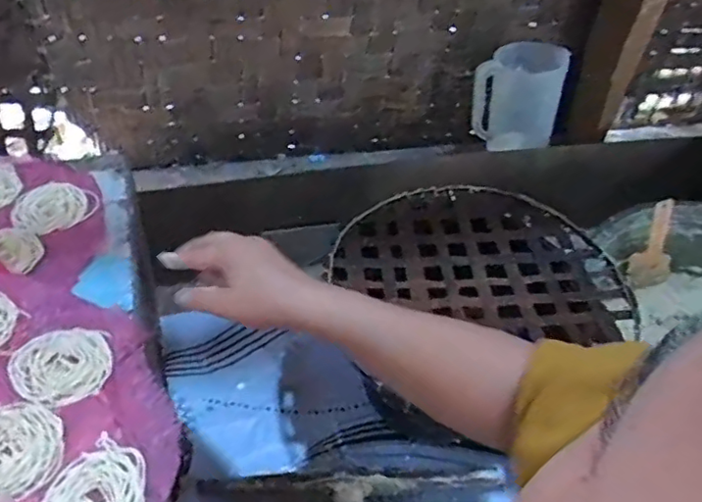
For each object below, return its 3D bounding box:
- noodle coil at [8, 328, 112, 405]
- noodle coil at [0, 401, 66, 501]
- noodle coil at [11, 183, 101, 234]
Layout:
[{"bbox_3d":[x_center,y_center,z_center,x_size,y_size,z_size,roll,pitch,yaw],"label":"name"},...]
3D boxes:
[{"bbox_3d":[-0.242,0.095,0.506,0.074,0.005,0.070,4,44,-3],"label":"noodle coil"},{"bbox_3d":[-0.250,0.146,0.450,0.066,0.004,0.076,-25,52,-29],"label":"noodle coil"},{"bbox_3d":[-0.318,-0.048,0.654,0.083,0.018,0.058,-30,55,-32],"label":"noodle coil"}]

